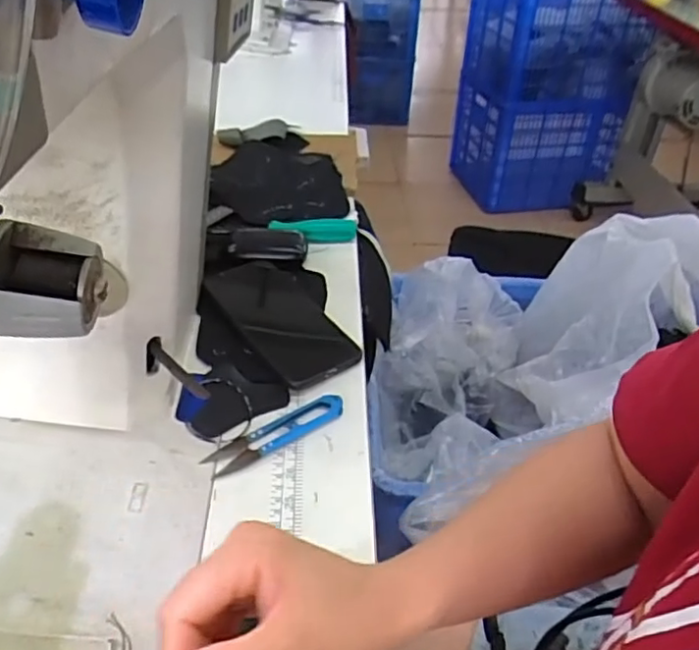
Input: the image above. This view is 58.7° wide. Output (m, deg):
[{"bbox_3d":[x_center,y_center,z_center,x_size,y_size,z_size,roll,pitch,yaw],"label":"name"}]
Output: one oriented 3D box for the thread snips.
[{"bbox_3d":[-0.056,0.083,0.485,0.117,0.007,0.030,-24,49,-31],"label":"thread snips"}]

